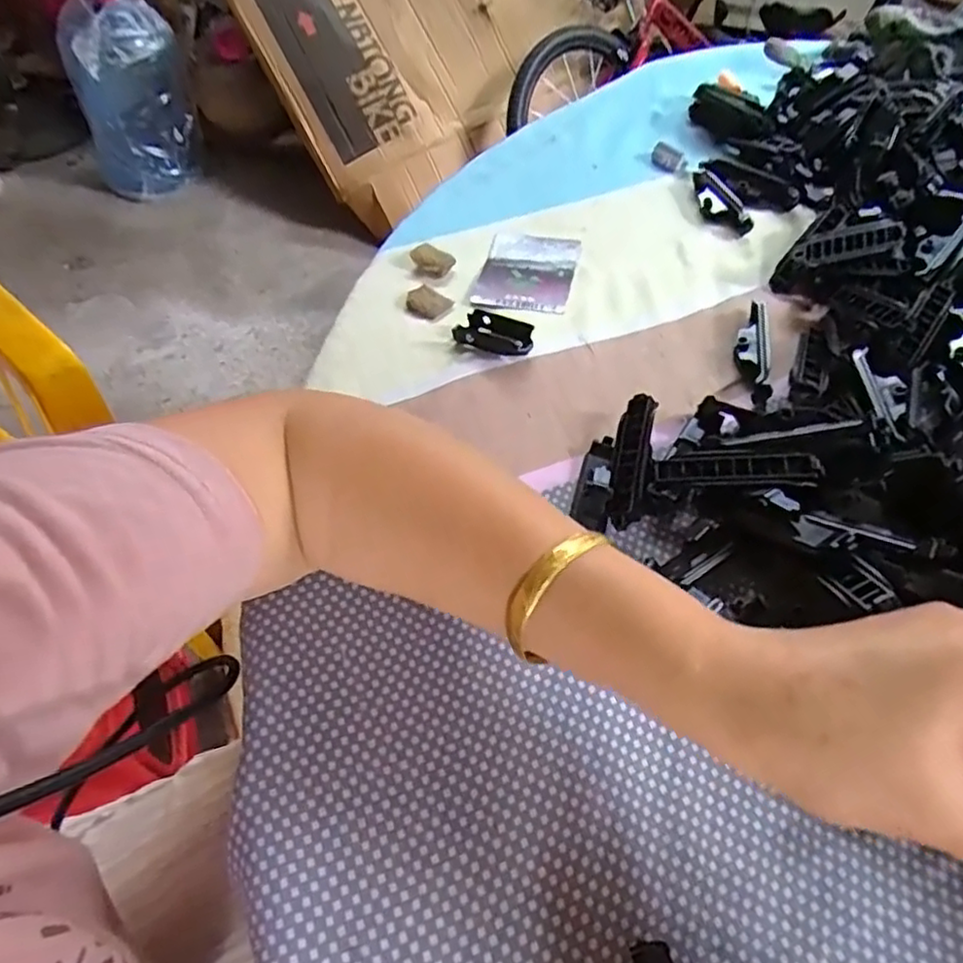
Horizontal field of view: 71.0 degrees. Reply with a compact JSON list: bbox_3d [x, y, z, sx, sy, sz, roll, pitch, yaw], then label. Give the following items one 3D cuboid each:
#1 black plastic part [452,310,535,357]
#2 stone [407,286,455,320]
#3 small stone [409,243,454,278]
[{"bbox_3d":[0.008,-0.088,0.401,0.046,0.011,0.027,25,58,16],"label":"black plastic part"},{"bbox_3d":[-0.035,-0.113,0.429,0.027,0.006,0.023,28,59,18],"label":"stone"},{"bbox_3d":[-0.034,-0.147,0.451,0.028,0.013,0.015,26,58,16],"label":"small stone"}]

